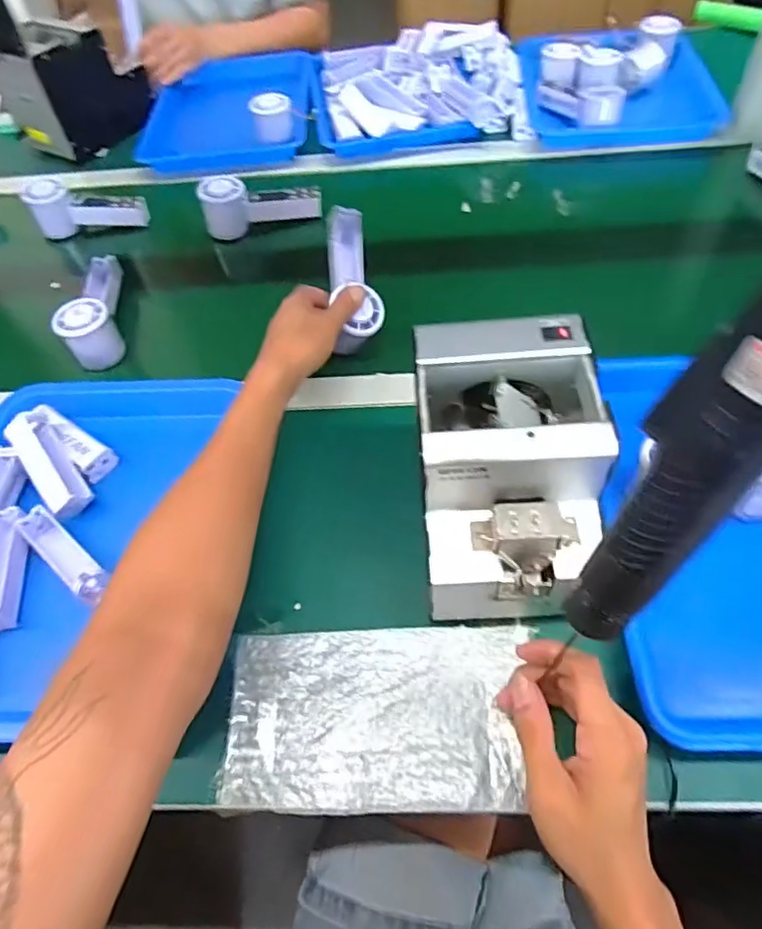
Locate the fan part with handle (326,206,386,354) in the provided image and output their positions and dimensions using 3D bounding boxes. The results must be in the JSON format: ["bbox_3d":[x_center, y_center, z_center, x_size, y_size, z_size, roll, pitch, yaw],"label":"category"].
[{"bbox_3d":[-0.028,-0.197,0.629,0.052,0.046,0.160,-9,73,-1],"label":"fan part with handle"}]

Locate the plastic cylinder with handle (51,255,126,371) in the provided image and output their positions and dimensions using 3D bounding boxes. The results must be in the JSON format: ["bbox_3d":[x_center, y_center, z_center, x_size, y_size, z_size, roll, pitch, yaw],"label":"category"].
[{"bbox_3d":[-0.325,-0.184,0.679,0.061,0.055,0.158,-14,55,-4],"label":"plastic cylinder with handle"}]

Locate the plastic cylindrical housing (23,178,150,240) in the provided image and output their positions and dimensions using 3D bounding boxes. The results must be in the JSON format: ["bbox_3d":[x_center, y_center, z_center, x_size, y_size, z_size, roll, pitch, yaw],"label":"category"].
[{"bbox_3d":[-0.408,-0.344,0.804,0.149,0.057,0.070,9,57,12],"label":"plastic cylindrical housing"}]

